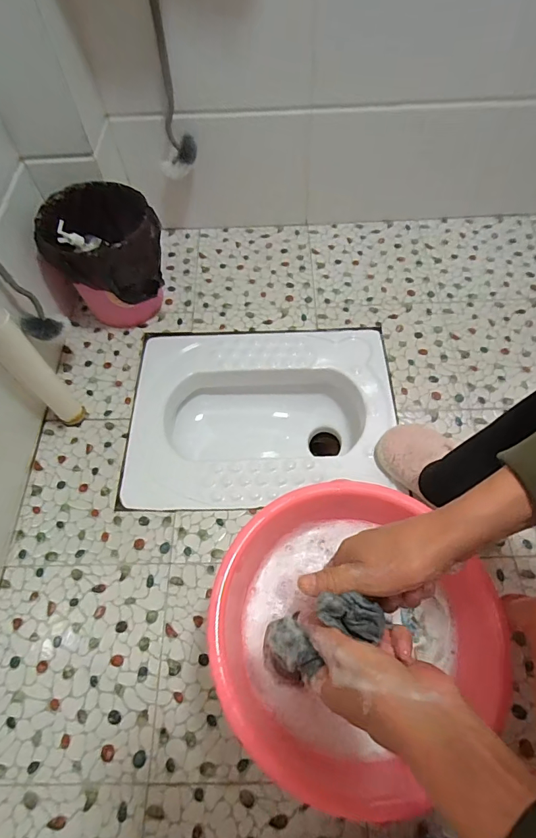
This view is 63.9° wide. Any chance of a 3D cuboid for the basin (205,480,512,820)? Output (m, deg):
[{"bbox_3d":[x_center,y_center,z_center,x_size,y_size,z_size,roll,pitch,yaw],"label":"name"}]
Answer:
[{"bbox_3d":[0.108,0.248,0.490,0.323,0.107,0.304,-1,60,1],"label":"basin"}]

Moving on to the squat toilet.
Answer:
[{"bbox_3d":[-0.012,0.017,0.978,0.539,0.162,0.409,-2,60,1],"label":"squat toilet"}]

